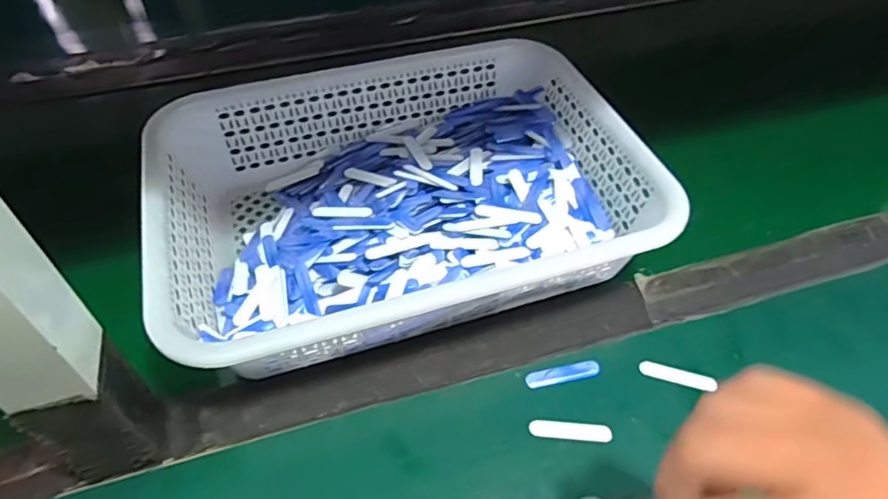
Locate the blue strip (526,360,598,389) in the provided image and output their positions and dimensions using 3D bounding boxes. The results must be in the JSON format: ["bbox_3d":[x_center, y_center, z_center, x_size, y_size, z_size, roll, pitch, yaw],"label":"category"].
[{"bbox_3d":[0.082,0.086,0.394,0.052,0.004,0.012,-11,51,-9],"label":"blue strip"}]

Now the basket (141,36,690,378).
[{"bbox_3d":[-0.035,-0.046,0.458,0.350,0.082,0.241,-15,52,-12],"label":"basket"}]

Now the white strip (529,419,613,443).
[{"bbox_3d":[0.082,0.117,0.370,0.051,0.004,0.011,4,50,3],"label":"white strip"}]

